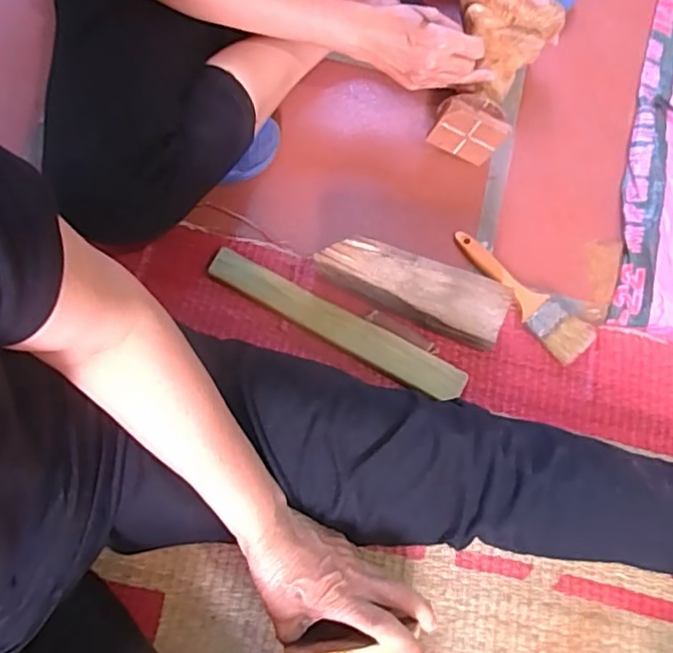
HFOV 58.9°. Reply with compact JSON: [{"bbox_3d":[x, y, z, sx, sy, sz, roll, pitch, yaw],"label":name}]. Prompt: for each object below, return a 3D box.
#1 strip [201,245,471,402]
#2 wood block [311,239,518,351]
[{"bbox_3d":[-0.001,-0.001,0.616,0.282,0.021,0.041,27,75,6],"label":"strip"},{"bbox_3d":[0.078,-0.037,0.613,0.190,0.066,0.051,22,74,5],"label":"wood block"}]

